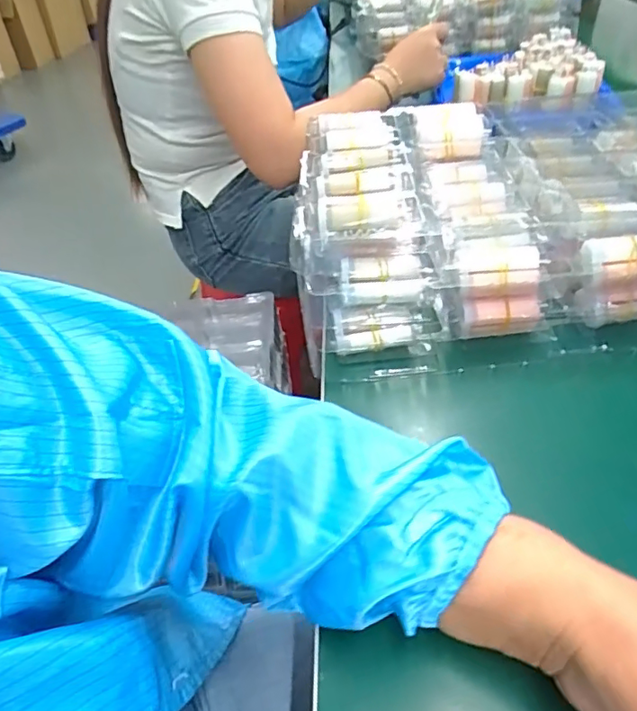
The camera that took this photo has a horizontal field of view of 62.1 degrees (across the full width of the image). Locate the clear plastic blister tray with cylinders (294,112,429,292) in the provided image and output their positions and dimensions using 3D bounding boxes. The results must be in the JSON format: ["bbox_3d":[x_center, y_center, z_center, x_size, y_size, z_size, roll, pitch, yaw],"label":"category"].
[{"bbox_3d":[0.035,-0.153,0.470,0.105,0.037,0.261,-1,42,4],"label":"clear plastic blister tray with cylinders"}]

